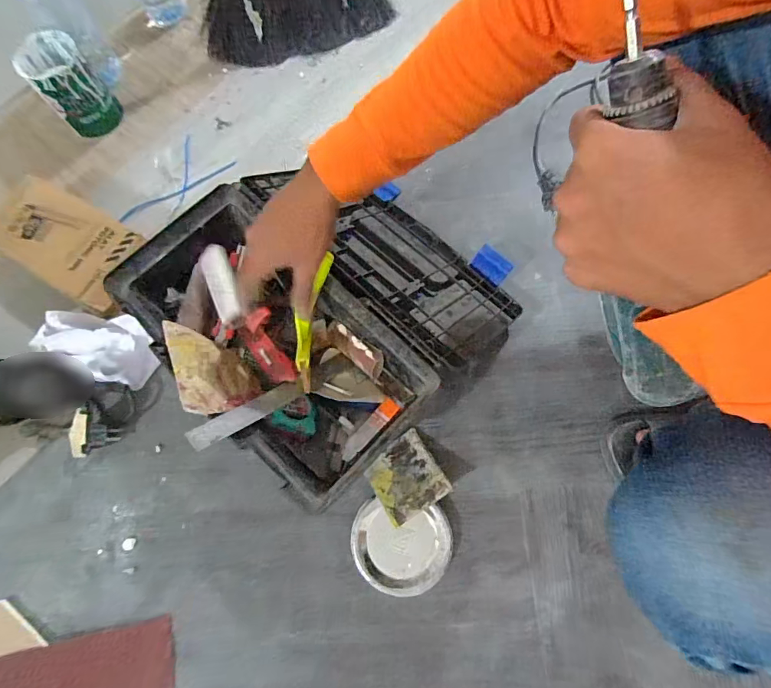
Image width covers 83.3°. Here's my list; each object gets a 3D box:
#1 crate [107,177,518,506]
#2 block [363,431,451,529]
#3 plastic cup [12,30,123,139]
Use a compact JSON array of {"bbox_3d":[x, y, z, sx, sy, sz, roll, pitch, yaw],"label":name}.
[{"bbox_3d":[-0.072,-0.056,0.593,0.383,0.148,0.399,-43,76,-10],"label":"crate"},{"bbox_3d":[0.026,0.175,0.575,0.089,0.007,0.096,-33,57,-7],"label":"block"},{"bbox_3d":[-0.537,-0.440,0.746,0.097,0.116,0.110,-43,76,-10],"label":"plastic cup"}]

